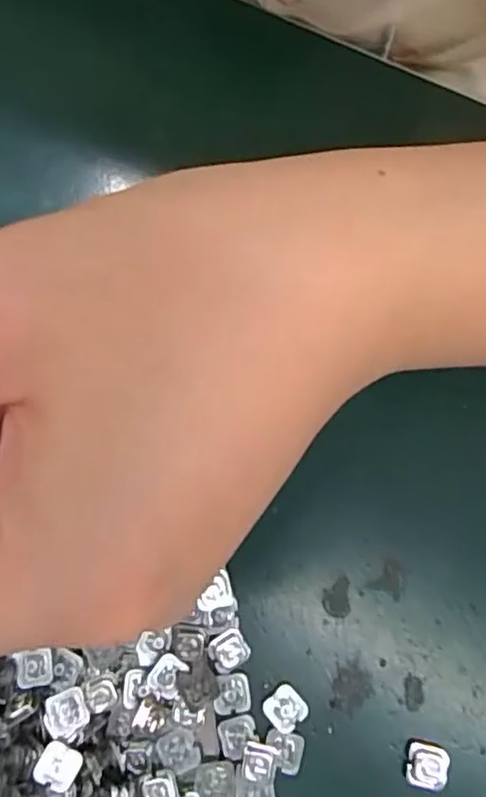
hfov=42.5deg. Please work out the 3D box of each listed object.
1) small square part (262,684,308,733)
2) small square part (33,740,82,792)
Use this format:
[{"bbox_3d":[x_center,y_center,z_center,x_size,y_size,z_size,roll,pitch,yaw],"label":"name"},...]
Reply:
[{"bbox_3d":[0.011,0.084,0.168,0.010,0.004,0.010,-41,80,-7],"label":"small square part"},{"bbox_3d":[-0.048,0.095,0.160,0.010,0.004,0.010,24,79,7],"label":"small square part"}]

